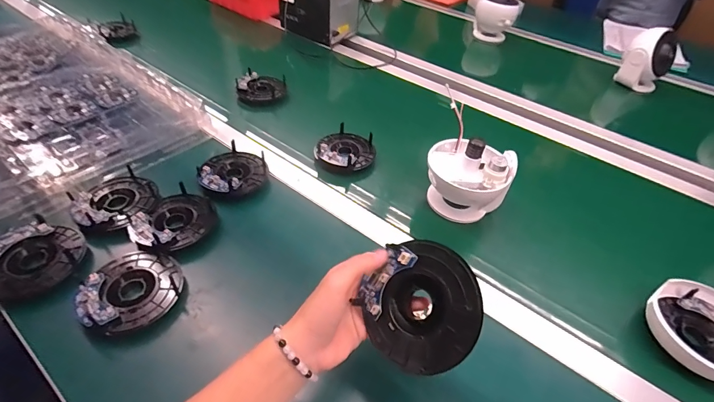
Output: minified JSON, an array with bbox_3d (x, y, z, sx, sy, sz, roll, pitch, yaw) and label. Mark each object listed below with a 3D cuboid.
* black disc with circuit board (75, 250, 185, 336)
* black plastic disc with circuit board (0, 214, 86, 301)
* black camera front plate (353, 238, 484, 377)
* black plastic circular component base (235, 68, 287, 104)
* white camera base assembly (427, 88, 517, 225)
[{"bbox_3d":[-0.246,0.097,0.411,0.096,0.032,0.093,3,46,-4],"label":"black disc with circuit board"},{"bbox_3d":[-0.372,0.066,0.423,0.099,0.027,0.096,3,46,-4],"label":"black plastic disc with circuit board"},{"bbox_3d":[0.051,0.084,0.299,0.094,0.016,0.097,-7,74,26],"label":"black camera front plate"},{"bbox_3d":[-0.196,-0.230,0.757,0.088,0.032,0.083,3,46,-4],"label":"black plastic circular component base"},{"bbox_3d":[0.166,-0.046,0.555,0.121,0.117,0.137,13,46,6],"label":"white camera base assembly"}]

